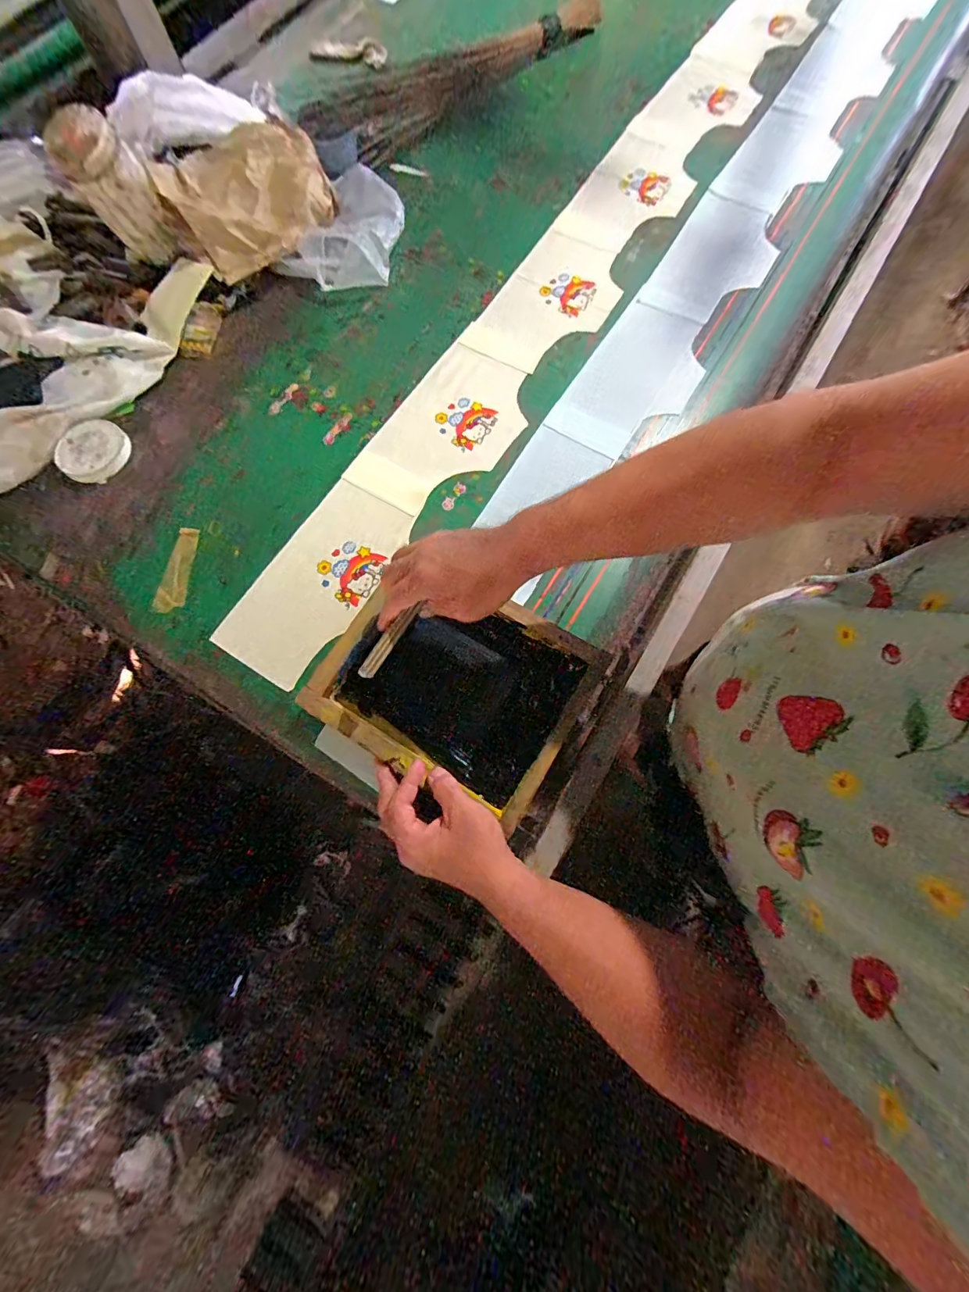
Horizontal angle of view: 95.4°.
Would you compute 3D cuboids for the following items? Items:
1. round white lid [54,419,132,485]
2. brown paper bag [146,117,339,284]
[{"bbox_3d":[-0.545,-0.271,0.617,0.092,0.019,0.092,0,74,0],"label":"round white lid"},{"bbox_3d":[-0.347,-0.686,0.673,0.245,0.070,0.157,-39,79,-13],"label":"brown paper bag"}]

